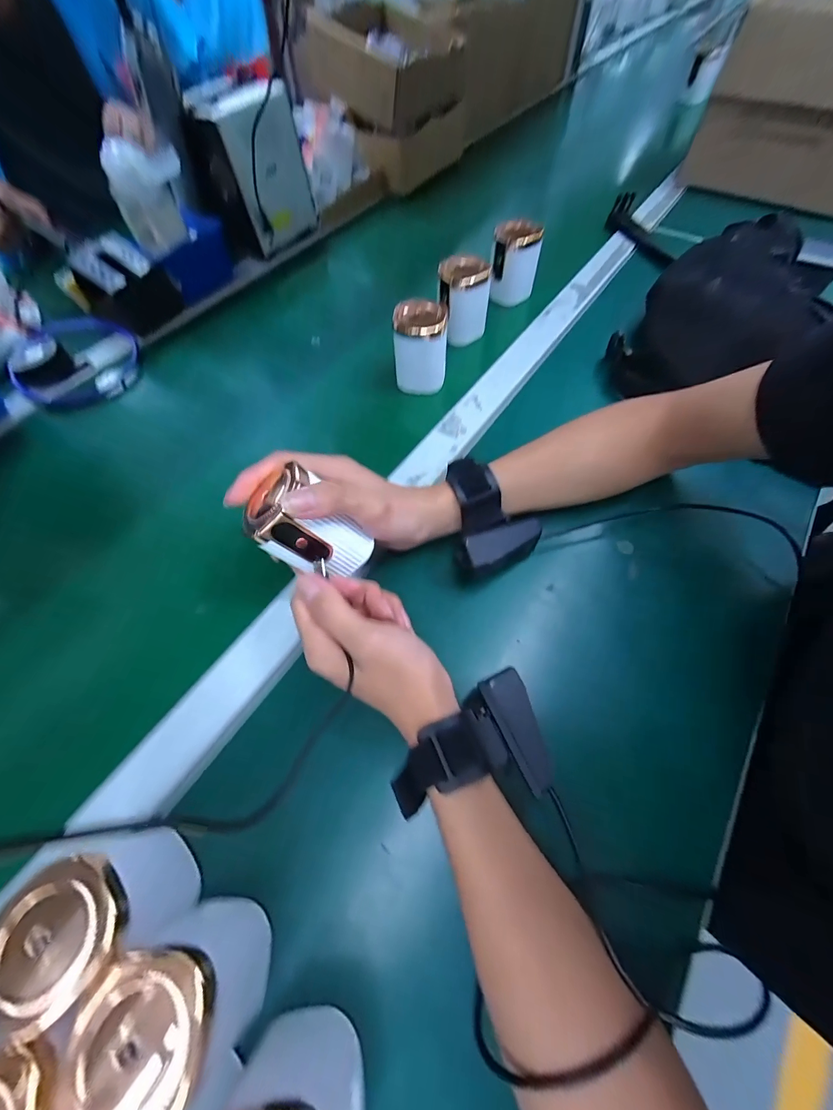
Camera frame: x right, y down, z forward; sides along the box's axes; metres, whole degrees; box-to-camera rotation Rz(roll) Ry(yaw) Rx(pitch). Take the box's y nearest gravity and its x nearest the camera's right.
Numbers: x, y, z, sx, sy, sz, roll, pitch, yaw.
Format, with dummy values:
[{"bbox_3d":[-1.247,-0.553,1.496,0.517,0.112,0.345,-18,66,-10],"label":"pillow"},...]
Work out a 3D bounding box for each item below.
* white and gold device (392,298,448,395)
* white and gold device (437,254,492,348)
[{"bbox_3d":[0.005,-0.224,0.406,0.053,0.068,0.052,3,62,3],"label":"white and gold device"},{"bbox_3d":[0.058,-0.300,0.453,0.058,0.088,0.047,-3,62,0],"label":"white and gold device"}]

